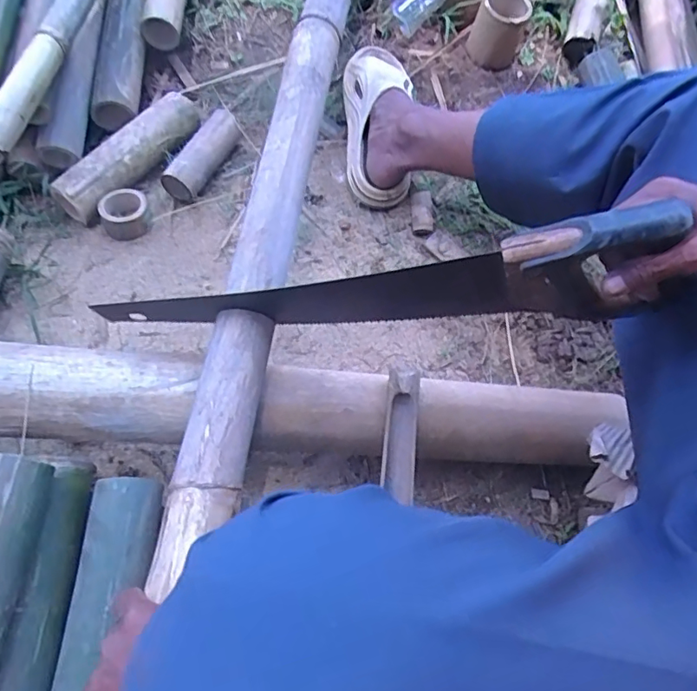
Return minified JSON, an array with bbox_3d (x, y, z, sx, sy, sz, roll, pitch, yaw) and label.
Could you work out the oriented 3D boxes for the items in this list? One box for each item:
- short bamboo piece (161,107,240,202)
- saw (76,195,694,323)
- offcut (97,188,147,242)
[{"bbox_3d":[-0.212,-0.283,0.801,0.046,0.053,0.156,25,67,9],"label":"short bamboo piece"},{"bbox_3d":[0.009,-0.039,0.483,0.482,0.105,0.030,-6,64,18],"label":"saw"},{"bbox_3d":[-0.316,-0.187,0.762,0.066,0.033,0.069,-18,68,-10],"label":"offcut"}]

